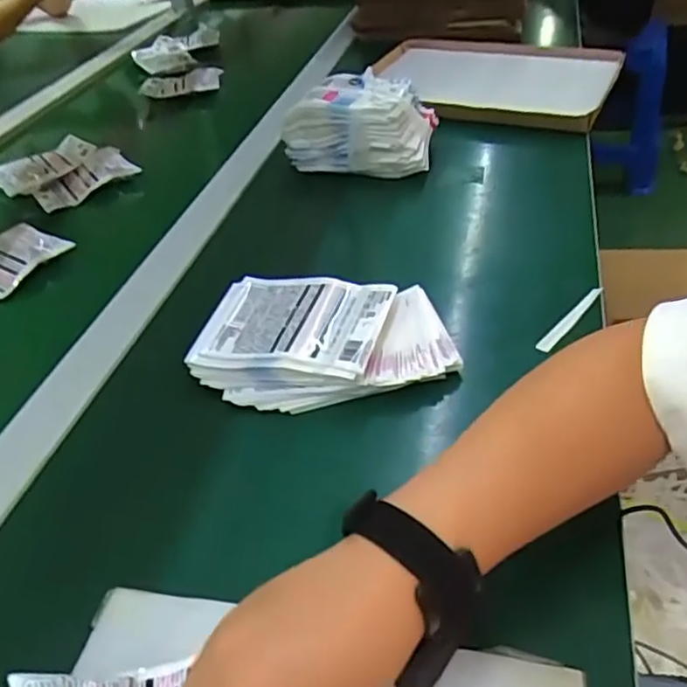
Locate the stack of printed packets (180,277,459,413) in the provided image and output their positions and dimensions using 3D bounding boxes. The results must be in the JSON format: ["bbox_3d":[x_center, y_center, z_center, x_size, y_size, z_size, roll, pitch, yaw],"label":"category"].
[{"bbox_3d":[-0.014,-0.005,0.536,0.202,0.048,0.124,1,42,9],"label":"stack of printed packets"}]

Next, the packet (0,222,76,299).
[{"bbox_3d":[-0.371,-0.084,0.705,0.093,0.041,0.121,20,48,27],"label":"packet"}]

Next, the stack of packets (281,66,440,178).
[{"bbox_3d":[0.021,-0.263,0.792,0.167,0.095,0.101,5,43,13],"label":"stack of packets"}]

